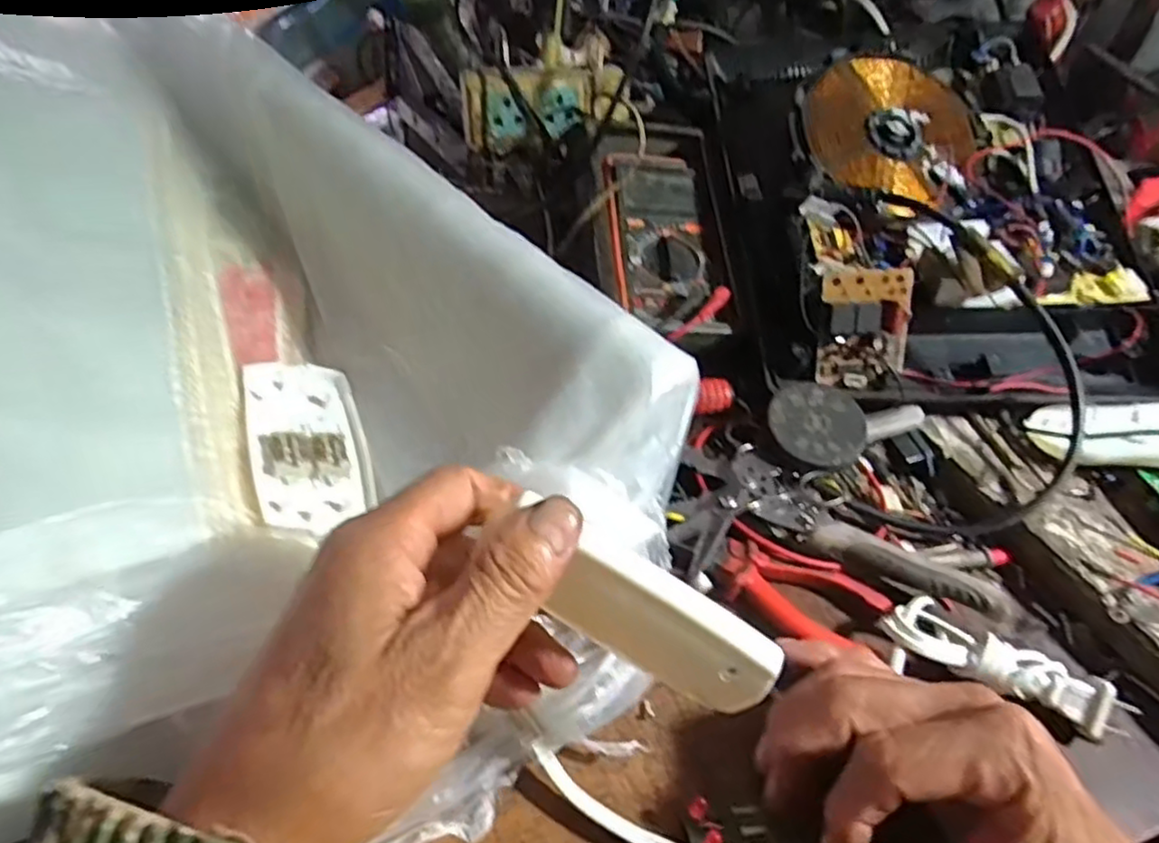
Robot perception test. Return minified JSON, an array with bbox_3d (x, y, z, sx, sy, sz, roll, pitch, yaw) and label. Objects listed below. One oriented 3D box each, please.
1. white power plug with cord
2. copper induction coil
[{"bbox_3d":[0.206,0.117,0.325,0.114,0.021,0.031,17,41,12],"label":"white power plug with cord"},{"bbox_3d":[0.245,-0.230,0.523,0.148,0.015,0.133,-10,74,-11],"label":"copper induction coil"}]

